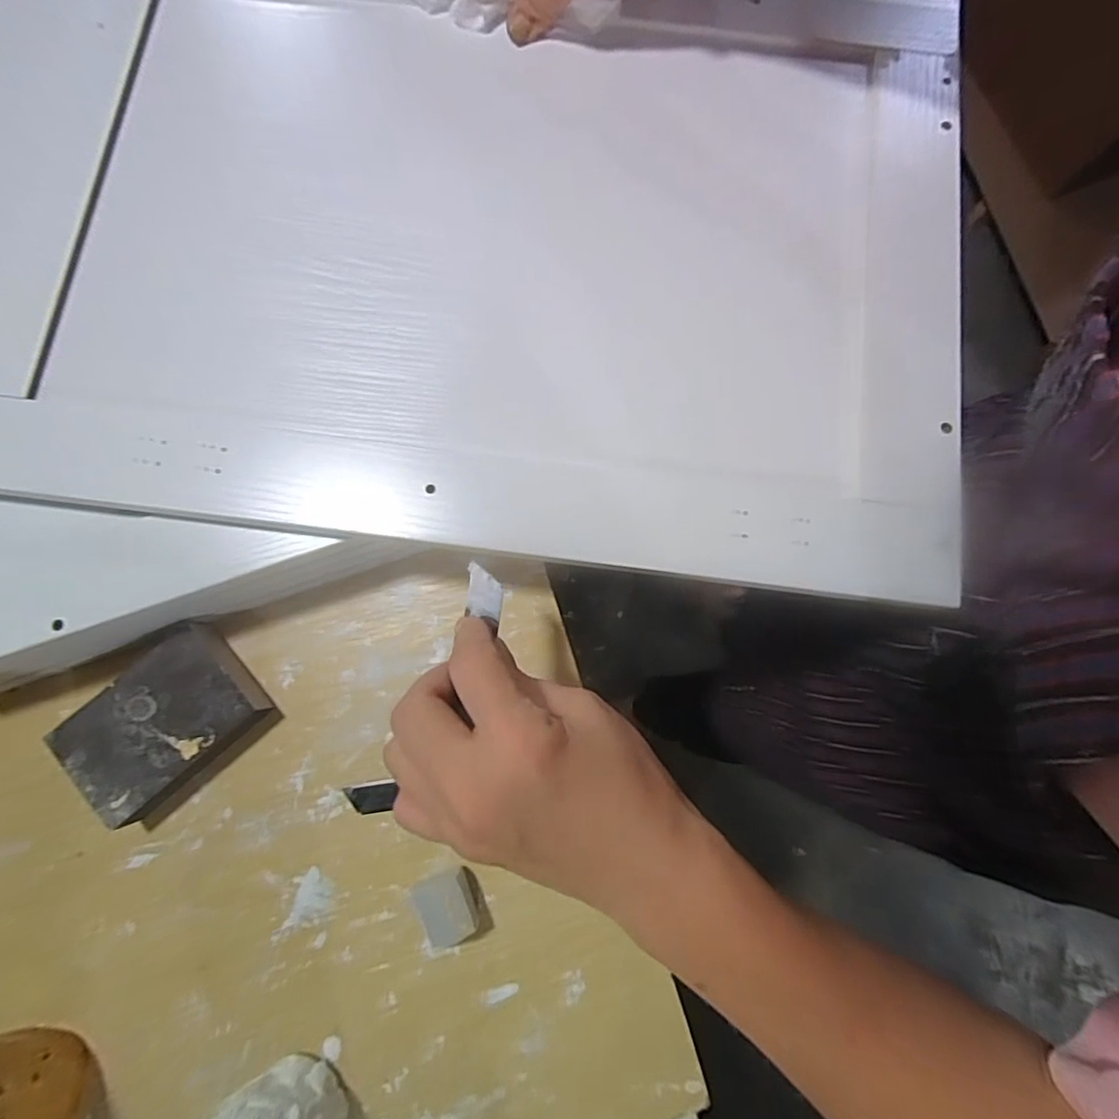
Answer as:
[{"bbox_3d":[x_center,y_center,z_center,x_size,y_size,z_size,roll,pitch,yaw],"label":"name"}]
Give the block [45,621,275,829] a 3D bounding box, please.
[{"bbox_3d":[-0.227,0.094,0.328,0.100,0.025,0.070,-41,83,-7],"label":"block"}]

